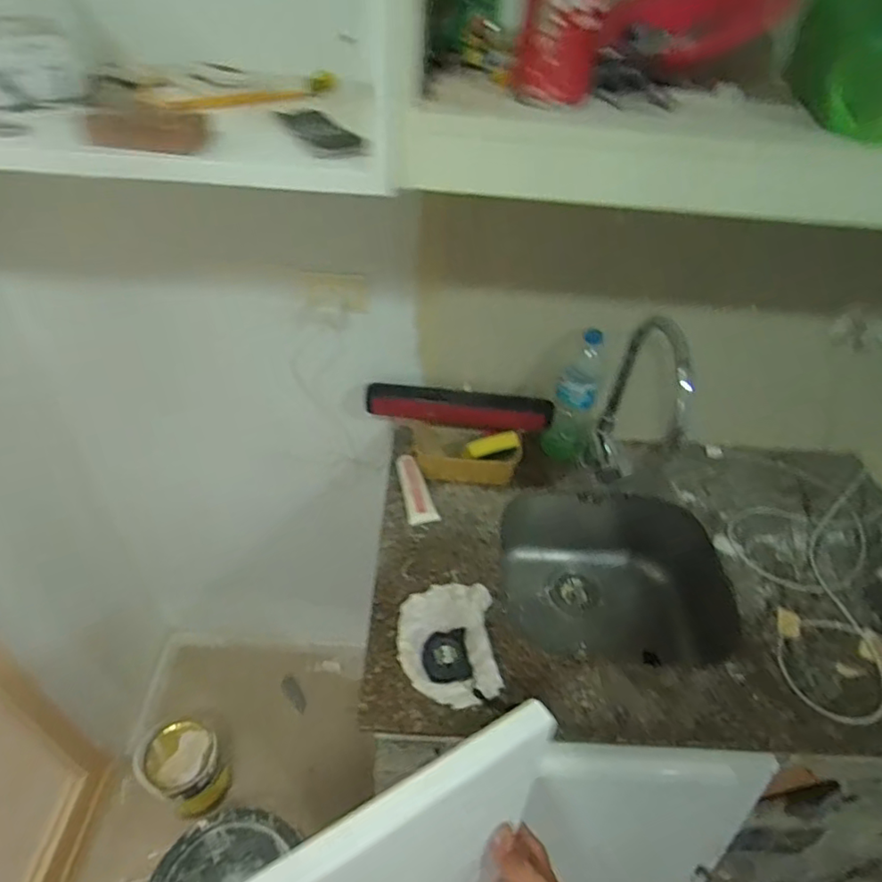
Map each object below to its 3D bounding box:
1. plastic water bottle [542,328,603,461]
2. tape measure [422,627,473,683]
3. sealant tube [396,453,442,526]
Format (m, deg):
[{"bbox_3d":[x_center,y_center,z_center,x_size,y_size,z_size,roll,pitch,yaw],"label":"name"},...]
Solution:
[{"bbox_3d":[0.254,-0.079,1.089,0.089,0.252,0.073,14,44,10],"label":"plastic water bottle"},{"bbox_3d":[0.007,0.299,0.826,0.064,0.029,0.078,-5,44,-10],"label":"tape measure"},{"bbox_3d":[-0.044,0.086,1.069,0.052,0.033,0.165,-6,44,-11],"label":"sealant tube"}]

